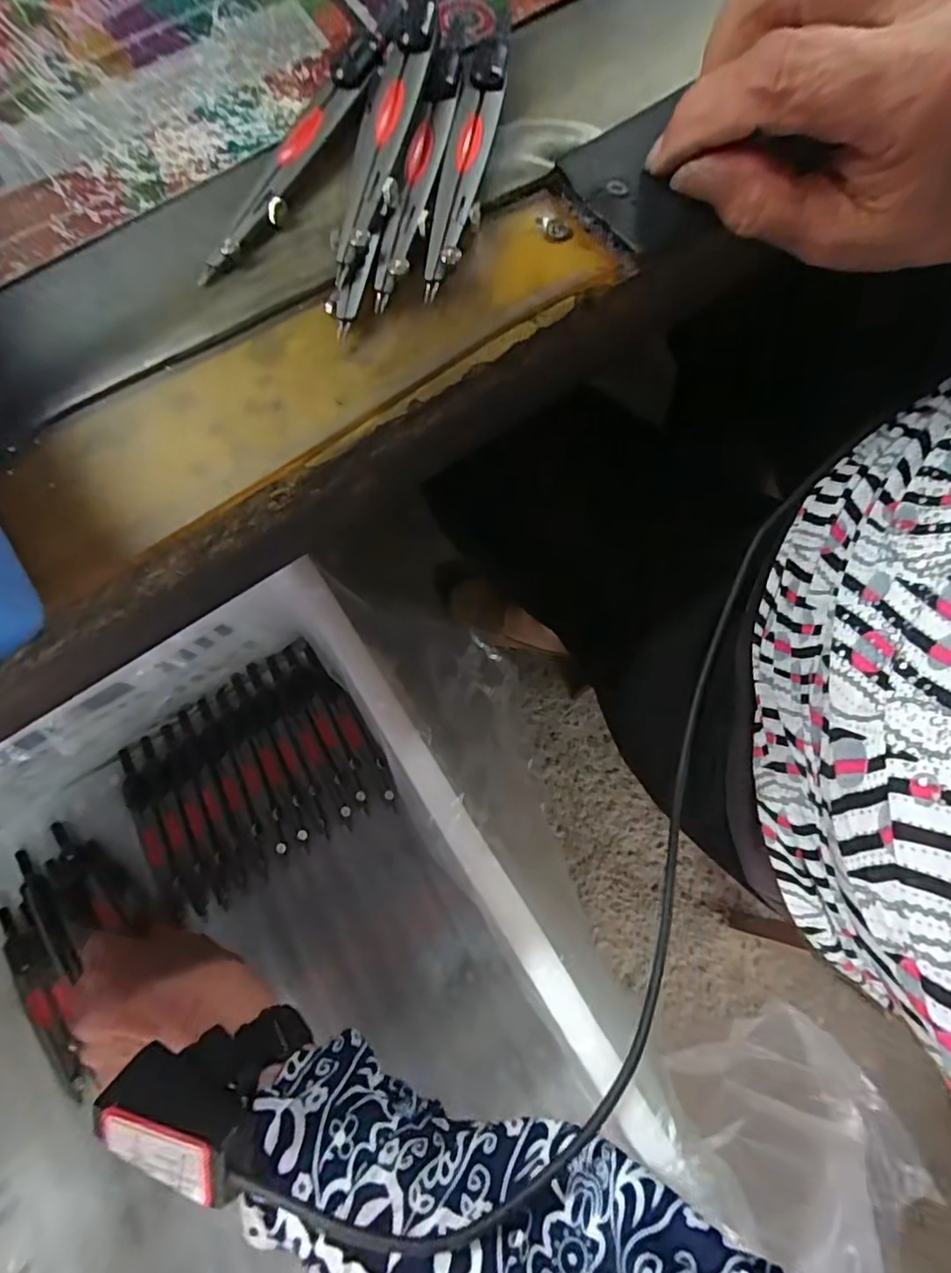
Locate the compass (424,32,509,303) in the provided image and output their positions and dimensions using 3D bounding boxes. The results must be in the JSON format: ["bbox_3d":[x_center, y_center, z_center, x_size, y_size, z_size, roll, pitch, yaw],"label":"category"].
[{"bbox_3d":[-0.002,-0.169,0.196,0.015,0.010,0.124,9,78,2],"label":"compass"}]

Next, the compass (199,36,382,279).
[{"bbox_3d":[-0.063,-0.167,0.198,0.015,0.011,0.108,30,79,6],"label":"compass"}]

